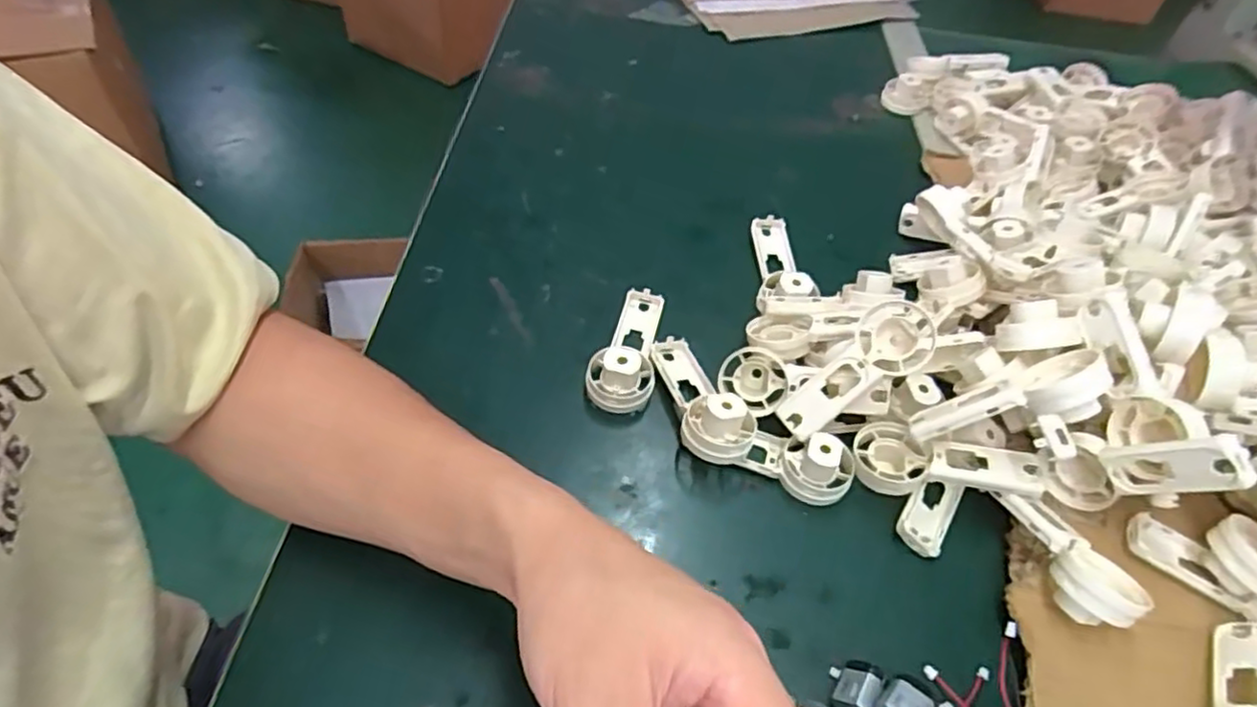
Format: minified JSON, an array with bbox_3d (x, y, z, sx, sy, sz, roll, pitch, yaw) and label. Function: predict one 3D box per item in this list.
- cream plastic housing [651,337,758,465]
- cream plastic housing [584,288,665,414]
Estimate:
[{"bbox_3d":[0.042,0.024,0.389,0.038,0.026,0.093,-8,32,-12],"label":"cream plastic housing"},{"bbox_3d":[0.000,-0.007,0.417,0.038,0.026,0.092,10,50,4],"label":"cream plastic housing"}]

